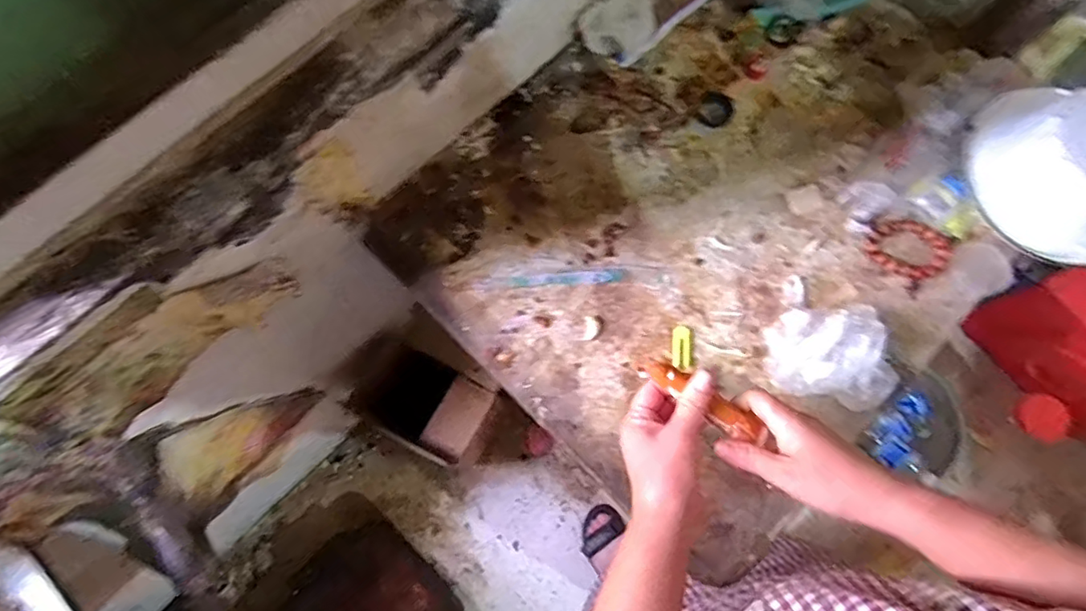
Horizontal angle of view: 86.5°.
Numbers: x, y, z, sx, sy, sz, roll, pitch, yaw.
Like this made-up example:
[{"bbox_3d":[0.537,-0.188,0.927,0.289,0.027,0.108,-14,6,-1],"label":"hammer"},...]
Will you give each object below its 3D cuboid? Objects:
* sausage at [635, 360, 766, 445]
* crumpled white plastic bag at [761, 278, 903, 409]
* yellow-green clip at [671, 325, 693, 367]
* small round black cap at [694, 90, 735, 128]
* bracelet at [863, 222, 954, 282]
[{"bbox_3d":[0.122,0.071,0.446,0.110,0.015,0.025,35,78,0],"label":"sausage"},{"bbox_3d":[0.301,0.047,0.594,0.137,0.064,0.122,29,77,6],"label":"crumpled white plastic bag"},{"bbox_3d":[0.150,0.044,0.618,0.022,0.007,0.045,5,76,0],"label":"yellow-green clip"},{"bbox_3d":[0.204,-0.232,0.684,0.044,0.005,0.047,0,76,-1],"label":"small round black cap"},{"bbox_3d":[0.406,-0.063,0.641,0.085,0.012,0.064,32,78,6],"label":"bracelet"}]

